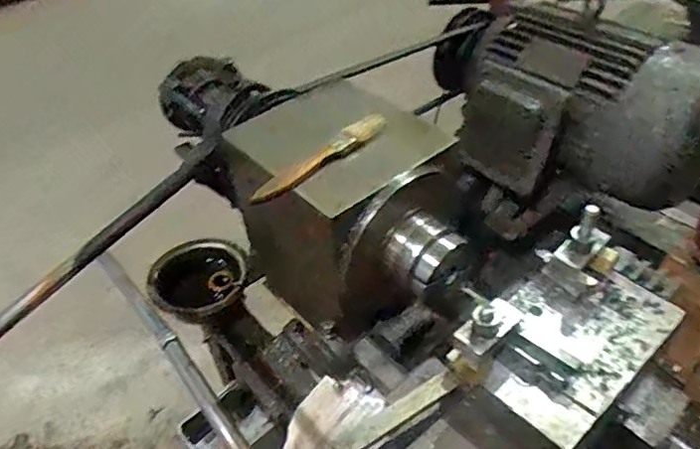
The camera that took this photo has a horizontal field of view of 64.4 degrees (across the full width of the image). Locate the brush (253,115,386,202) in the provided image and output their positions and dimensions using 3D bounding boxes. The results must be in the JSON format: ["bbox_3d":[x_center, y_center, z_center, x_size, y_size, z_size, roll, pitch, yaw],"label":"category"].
[{"bbox_3d":[-0.025,-0.061,0.486,0.148,0.019,0.017,-34,51,-29],"label":"brush"}]

